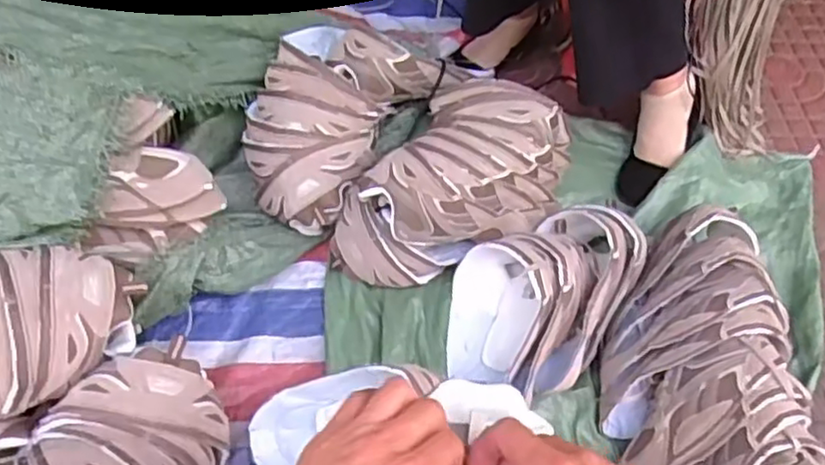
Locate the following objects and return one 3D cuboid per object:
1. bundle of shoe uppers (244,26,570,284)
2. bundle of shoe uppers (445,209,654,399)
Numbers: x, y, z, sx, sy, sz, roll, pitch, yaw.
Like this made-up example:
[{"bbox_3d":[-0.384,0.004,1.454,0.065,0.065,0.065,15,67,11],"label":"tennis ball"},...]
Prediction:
[{"bbox_3d":[-0.019,-0.117,0.952,0.420,0.155,0.297,27,56,17],"label":"bundle of shoe uppers"},{"bbox_3d":[0.157,0.072,0.882,0.206,0.148,0.258,28,56,17],"label":"bundle of shoe uppers"}]

